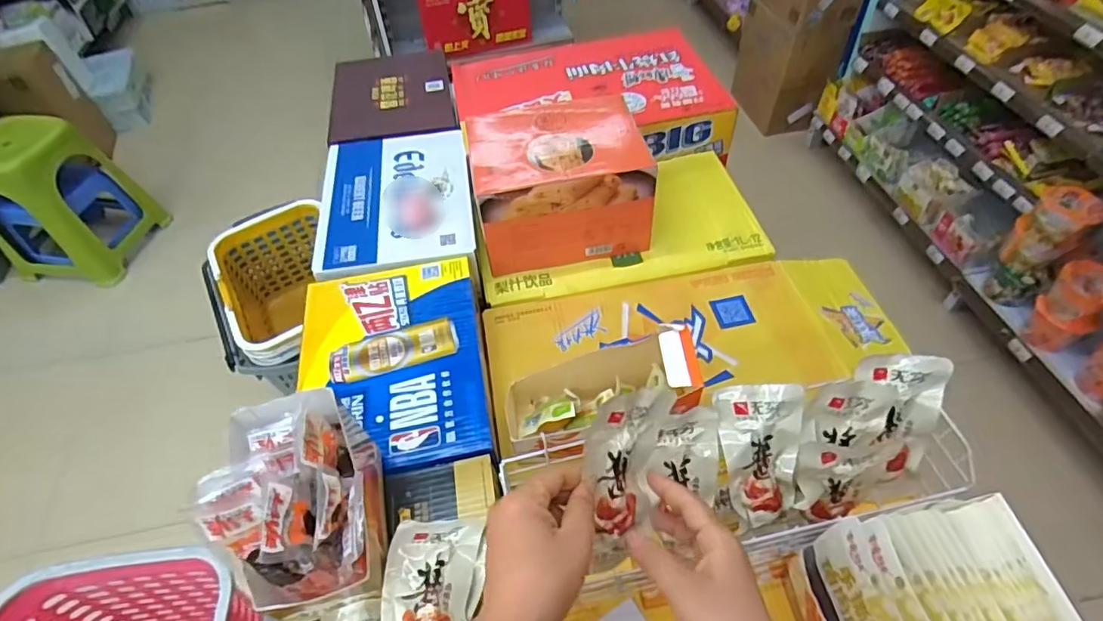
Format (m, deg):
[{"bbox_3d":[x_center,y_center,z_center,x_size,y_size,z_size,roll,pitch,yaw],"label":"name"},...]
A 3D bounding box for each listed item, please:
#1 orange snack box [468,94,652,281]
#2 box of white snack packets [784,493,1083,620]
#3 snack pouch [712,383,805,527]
[{"bbox_3d":[0.007,-0.173,0.764,0.216,0.133,0.181,-10,51,-5],"label":"orange snack box"},{"bbox_3d":[0.262,0.215,0.422,0.131,0.130,0.091,-7,51,-3],"label":"box of white snack packets"},{"bbox_3d":[0.185,0.125,0.492,0.070,0.121,0.013,-10,8,1],"label":"snack pouch"}]

